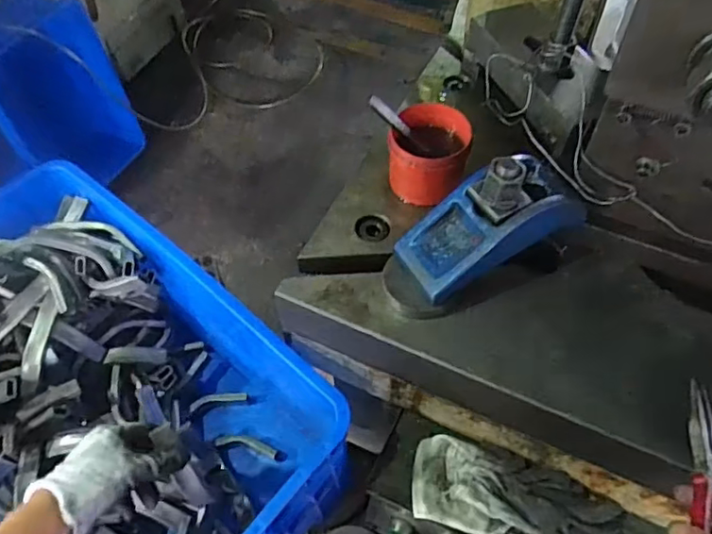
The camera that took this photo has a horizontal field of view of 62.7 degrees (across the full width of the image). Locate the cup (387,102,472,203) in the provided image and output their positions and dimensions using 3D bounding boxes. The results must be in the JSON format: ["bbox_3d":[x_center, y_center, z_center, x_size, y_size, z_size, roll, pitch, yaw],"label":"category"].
[{"bbox_3d":[0.070,-0.107,0.578,0.078,0.056,0.093,12,57,9],"label":"cup"}]

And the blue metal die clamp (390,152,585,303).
[{"bbox_3d":[0.118,-0.038,0.507,0.156,0.113,0.080,-27,60,-17],"label":"blue metal die clamp"}]

